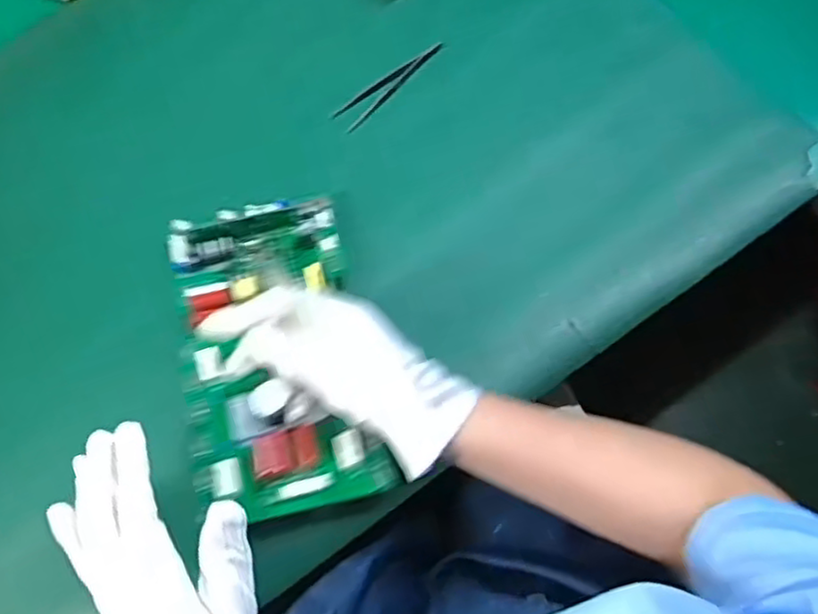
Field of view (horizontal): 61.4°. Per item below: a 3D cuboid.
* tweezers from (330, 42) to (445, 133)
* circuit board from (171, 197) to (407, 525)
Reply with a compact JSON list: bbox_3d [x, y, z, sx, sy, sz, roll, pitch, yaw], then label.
[{"bbox_3d":[-0.015,-0.186,0.574,0.103,0.004,0.023,-36,75,6],"label":"tweezers"},{"bbox_3d":[-0.092,0.023,0.466,0.126,0.040,0.219,-10,69,-1],"label":"circuit board"}]

